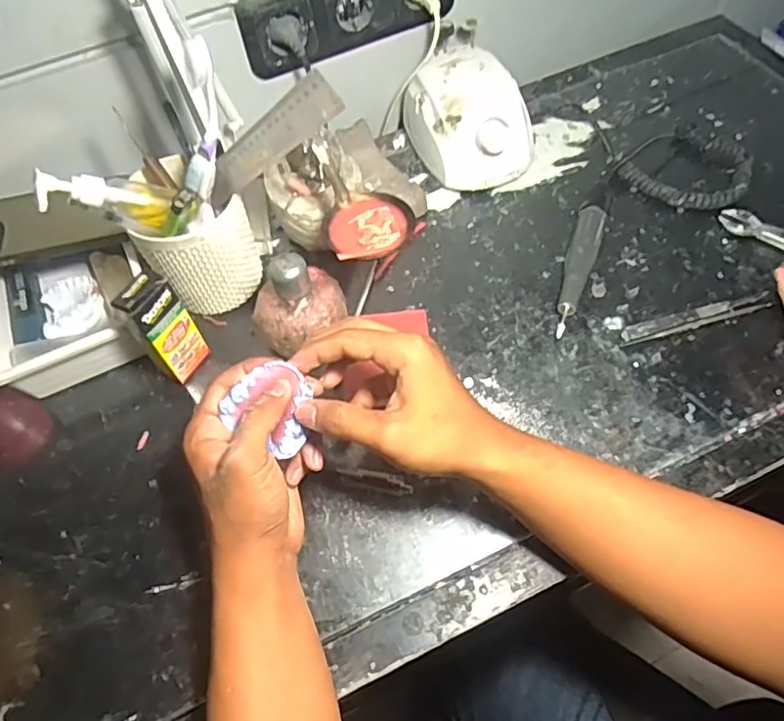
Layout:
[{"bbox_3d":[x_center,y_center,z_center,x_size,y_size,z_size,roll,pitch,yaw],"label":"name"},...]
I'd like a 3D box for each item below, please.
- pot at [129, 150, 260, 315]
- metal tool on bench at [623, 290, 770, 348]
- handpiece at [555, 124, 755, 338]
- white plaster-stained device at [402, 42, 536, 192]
[{"bbox_3d":[-0.165,-0.106,0.526,0.082,0.106,0.086,-2,60,3],"label":"pot"},{"bbox_3d":[0.265,-0.038,0.523,0.134,0.009,0.019,-14,60,-4],"label":"metal tool on bench"},{"bbox_3d":[0.232,-0.144,0.577,0.297,0.029,0.107,-34,63,-15],"label":"handpiece"},{"bbox_3d":[0.082,-0.250,0.621,0.110,0.081,0.141,-19,60,-7],"label":"white plaster-stained device"}]

